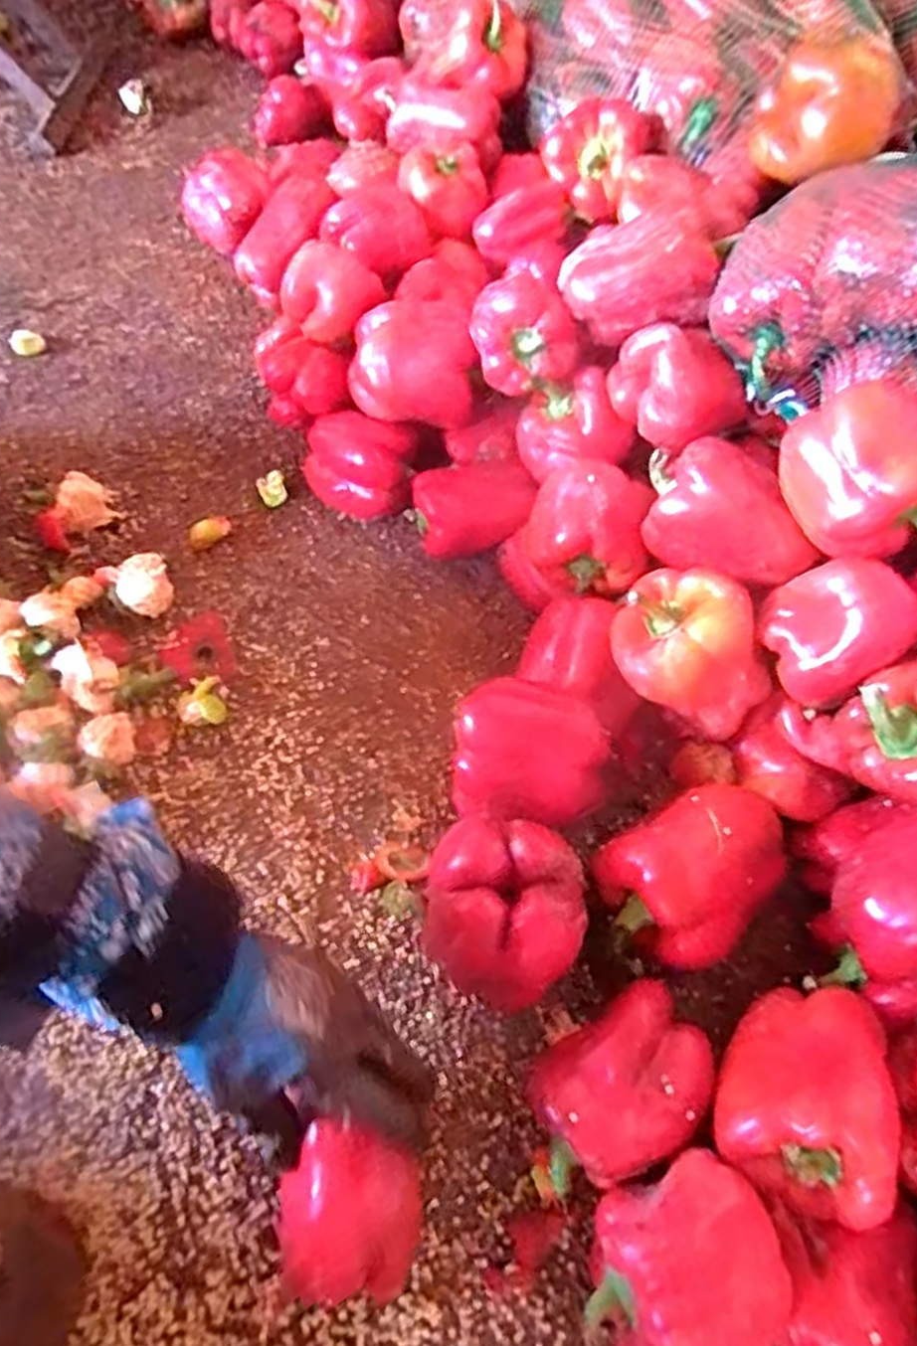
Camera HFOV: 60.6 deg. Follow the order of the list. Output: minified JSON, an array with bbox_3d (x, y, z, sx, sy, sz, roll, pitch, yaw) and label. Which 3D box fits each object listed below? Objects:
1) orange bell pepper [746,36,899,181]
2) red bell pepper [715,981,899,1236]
[{"bbox_3d":[0.307,-0.468,0.653,0.111,0.070,0.107,19,61,7],"label":"orange bell pepper"},{"bbox_3d":[0.196,0.237,0.448,0.084,0.073,0.117,12,60,3],"label":"red bell pepper"}]

